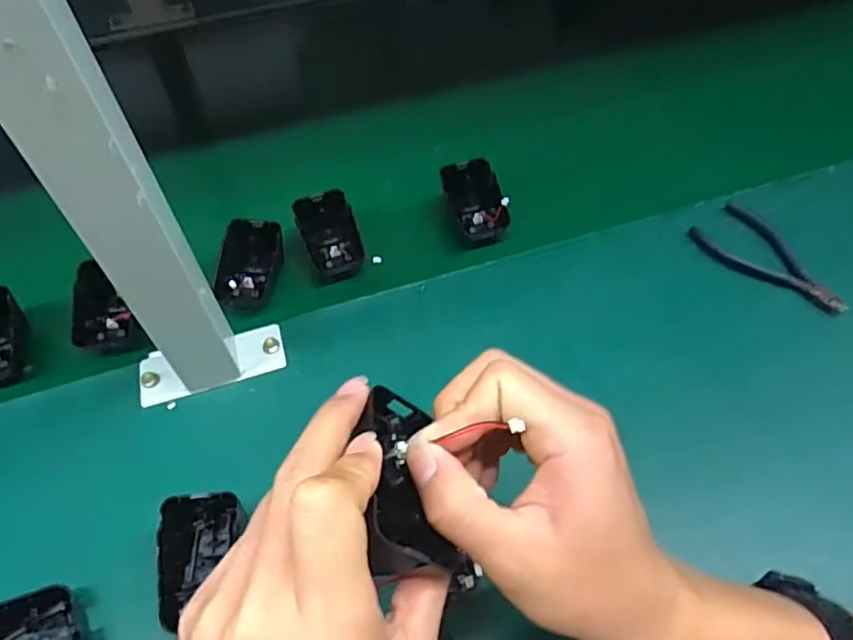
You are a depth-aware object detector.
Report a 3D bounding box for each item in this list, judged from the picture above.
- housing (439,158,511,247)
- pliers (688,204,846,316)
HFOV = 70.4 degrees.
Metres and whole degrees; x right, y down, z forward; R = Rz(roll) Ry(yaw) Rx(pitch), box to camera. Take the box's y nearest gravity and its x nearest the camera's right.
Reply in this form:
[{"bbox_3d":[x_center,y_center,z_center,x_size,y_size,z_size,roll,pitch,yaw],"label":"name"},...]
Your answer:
[{"bbox_3d":[0.041,-0.102,0.521,0.044,0.037,0.068,-15,55,-8],"label":"housing"},{"bbox_3d":[0.281,-0.051,0.490,0.057,0.010,0.123,-34,60,-21],"label":"pliers"}]

